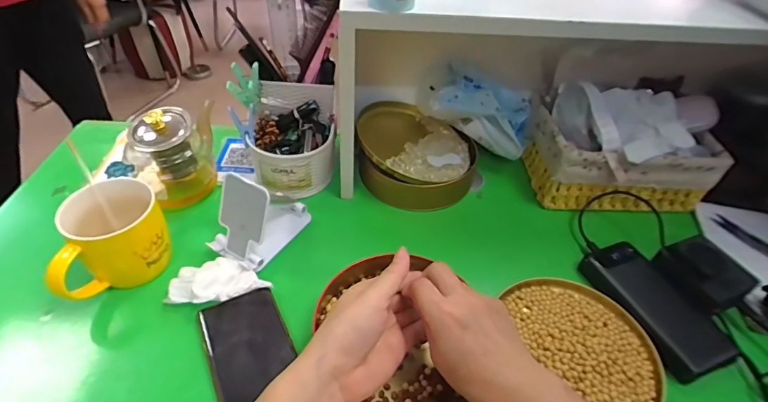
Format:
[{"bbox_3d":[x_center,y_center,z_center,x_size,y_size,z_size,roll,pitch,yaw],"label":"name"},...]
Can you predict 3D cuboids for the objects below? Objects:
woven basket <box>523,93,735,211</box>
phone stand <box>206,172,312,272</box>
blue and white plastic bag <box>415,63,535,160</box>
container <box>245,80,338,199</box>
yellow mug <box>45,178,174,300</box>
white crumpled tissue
[{"bbox_3d":[0.331,-0.058,0.590,0.222,0.096,0.136,2,43,-3],"label":"woven basket"},{"bbox_3d":[-0.146,0.010,0.480,0.067,0.096,0.110,21,45,17],"label":"phone stand"},{"bbox_3d":[0.136,-0.129,0.594,0.166,0.091,0.091,1,43,-4],"label":"blue and white plastic bag"},{"bbox_3d":[-0.124,-0.084,0.566,0.114,0.101,0.119,-3,43,-9],"label":"container"},{"bbox_3d":[-0.288,0.042,0.430,0.081,0.090,0.109,35,50,28],"label":"yellow mug"},{"bbox_3d":[-0.177,0.081,0.444,0.099,0.021,0.055,-7,44,-13],"label":"white crumpled tissue"}]

